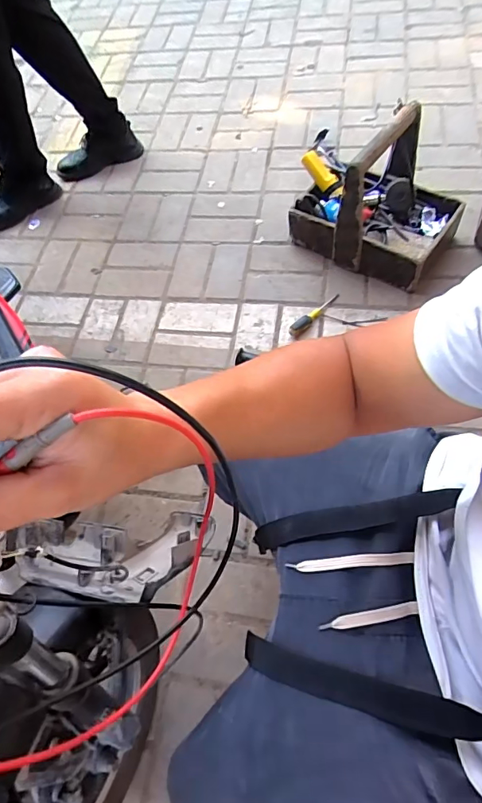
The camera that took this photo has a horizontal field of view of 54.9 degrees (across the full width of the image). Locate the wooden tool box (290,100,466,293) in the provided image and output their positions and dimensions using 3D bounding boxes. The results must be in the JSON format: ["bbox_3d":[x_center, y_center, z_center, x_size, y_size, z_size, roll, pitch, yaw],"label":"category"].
[{"bbox_3d":[0.327,-0.497,1.079,0.355,0.261,0.285,31,69,22],"label":"wooden tool box"}]

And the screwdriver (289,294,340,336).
[{"bbox_3d":[0.172,-0.201,1.085,0.159,0.023,0.027,-39,64,-14],"label":"screwdriver"}]

